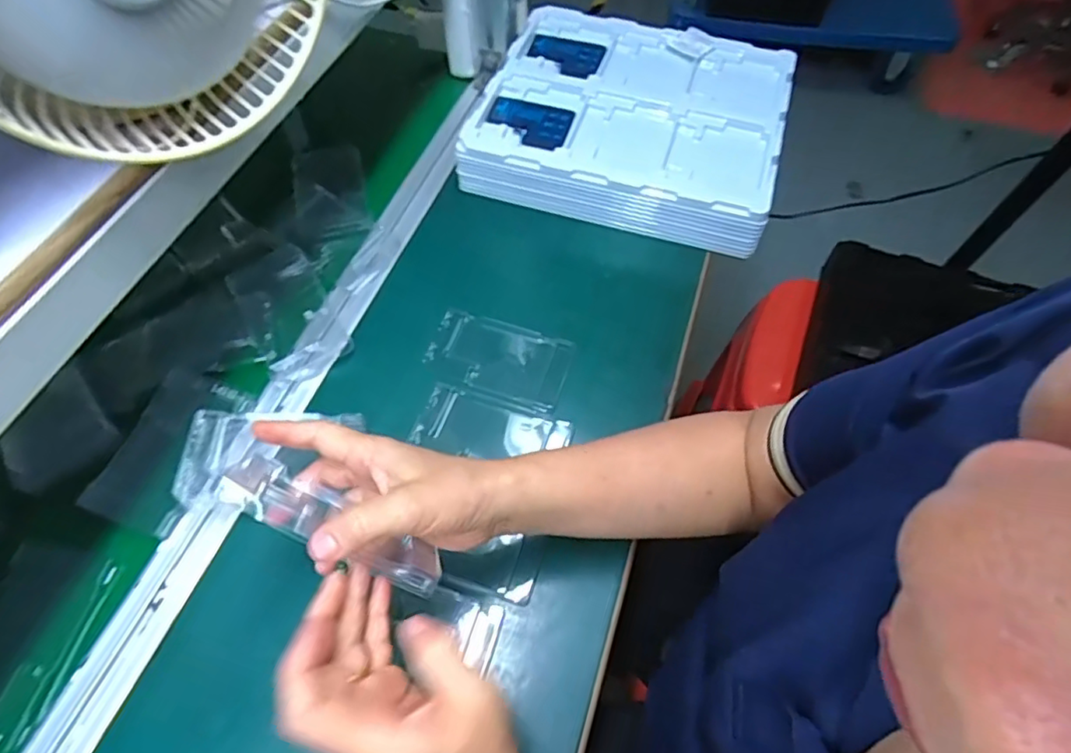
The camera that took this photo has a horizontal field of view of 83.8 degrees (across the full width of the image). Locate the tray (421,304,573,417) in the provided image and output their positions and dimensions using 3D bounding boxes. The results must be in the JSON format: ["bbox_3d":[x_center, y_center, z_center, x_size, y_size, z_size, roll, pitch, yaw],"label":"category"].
[{"bbox_3d":[-0.033,-0.017,0.549,0.124,0.018,0.074,15,60,9],"label":"tray"}]

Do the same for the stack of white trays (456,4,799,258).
[{"bbox_3d":[0.110,-0.293,0.679,0.324,0.061,0.281,16,60,9],"label":"stack of white trays"}]

